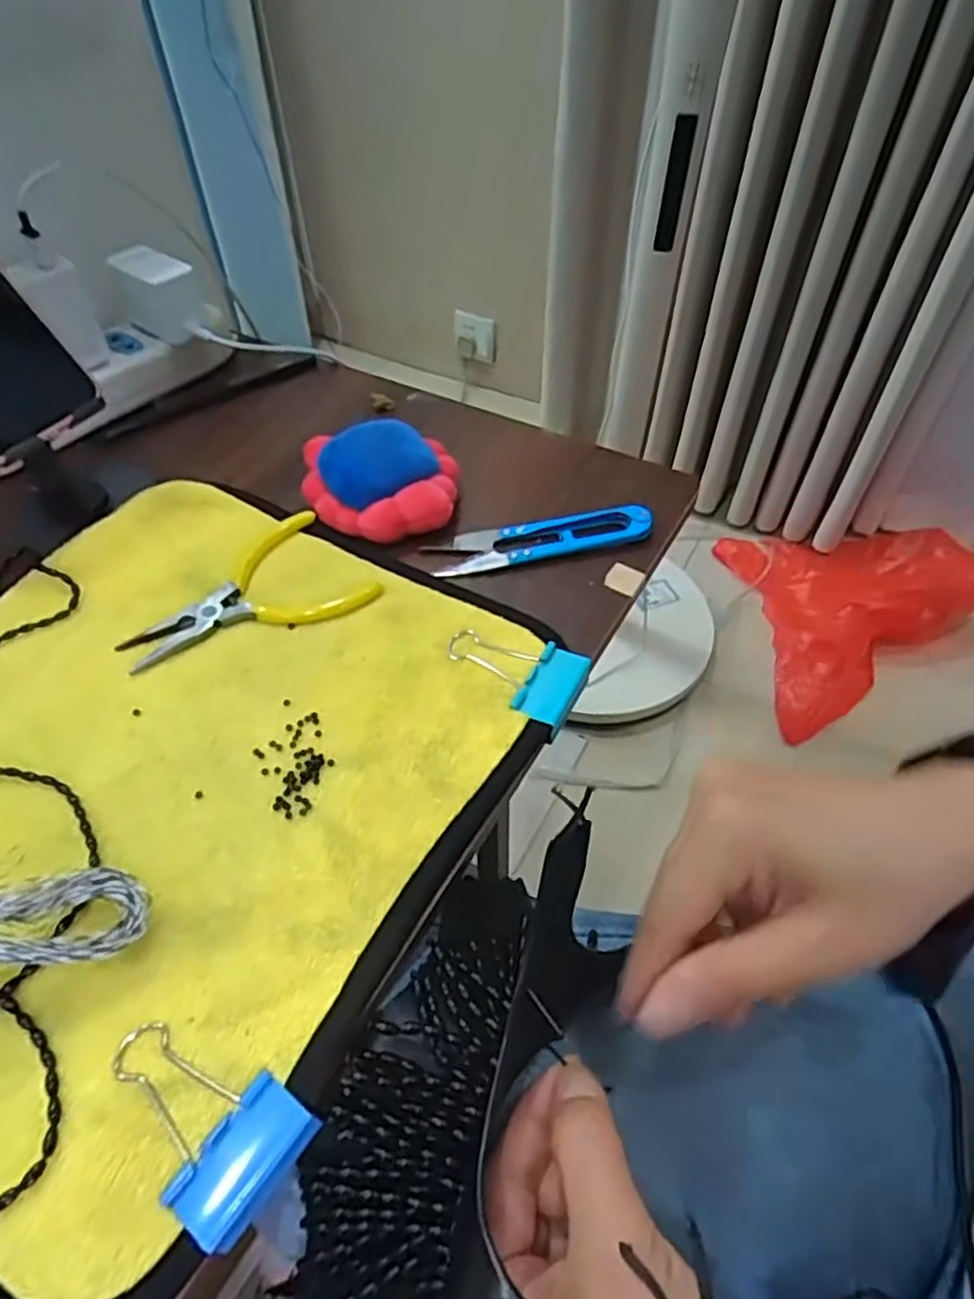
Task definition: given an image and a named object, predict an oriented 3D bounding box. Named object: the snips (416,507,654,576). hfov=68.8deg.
[{"bbox_3d":[0.028,-0.059,0.372,0.116,0.010,0.026,-9,51,-6],"label":"snips"}]

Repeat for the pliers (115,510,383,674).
[{"bbox_3d":[-0.120,-0.025,0.348,0.114,0.004,0.076,-30,56,-21],"label":"pliers"}]

